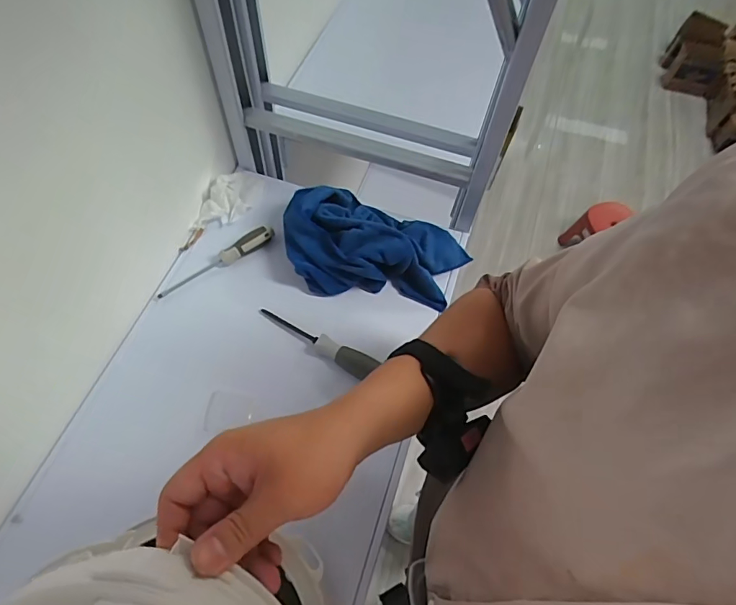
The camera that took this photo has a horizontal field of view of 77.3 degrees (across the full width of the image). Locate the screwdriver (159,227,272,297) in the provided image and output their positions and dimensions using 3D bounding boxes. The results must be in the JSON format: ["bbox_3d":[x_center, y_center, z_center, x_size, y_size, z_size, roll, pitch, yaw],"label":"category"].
[{"bbox_3d":[-0.219,-0.061,0.672,0.183,0.026,0.024,-31,67,-18],"label":"screwdriver"}]

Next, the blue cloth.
[{"bbox_3d":[0.014,-0.087,0.671,0.270,0.074,0.162,10,62,3],"label":"blue cloth"}]

